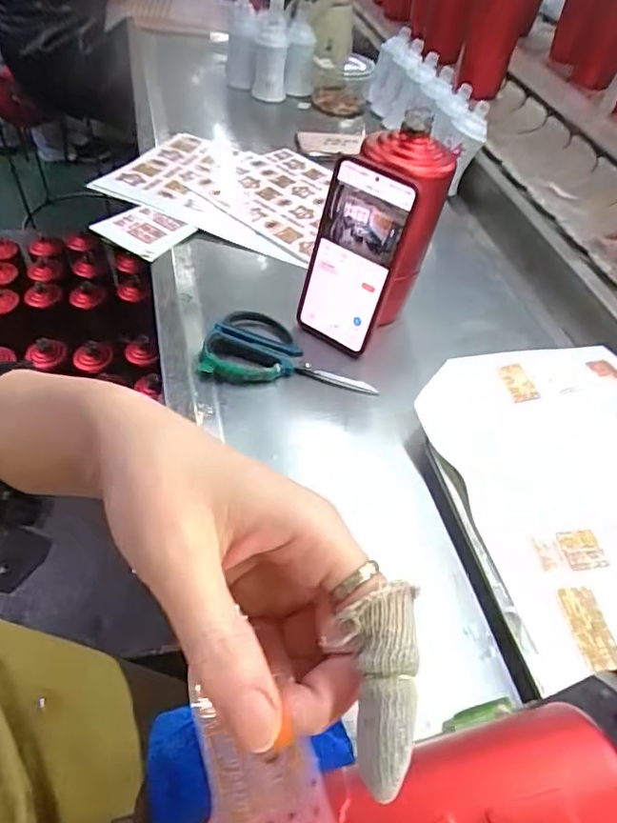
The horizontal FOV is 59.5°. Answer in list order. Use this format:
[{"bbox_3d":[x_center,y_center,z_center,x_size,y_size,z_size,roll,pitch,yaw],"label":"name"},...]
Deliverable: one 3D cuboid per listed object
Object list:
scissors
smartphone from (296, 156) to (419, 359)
[{"bbox_3d":[-0.016,-0.061,0.517,0.159,0.017,0.086,7,50,1],"label":"scissors"},{"bbox_3d":[0.036,-0.135,0.496,0.081,0.166,0.017,32,39,19],"label":"smartphone"}]

